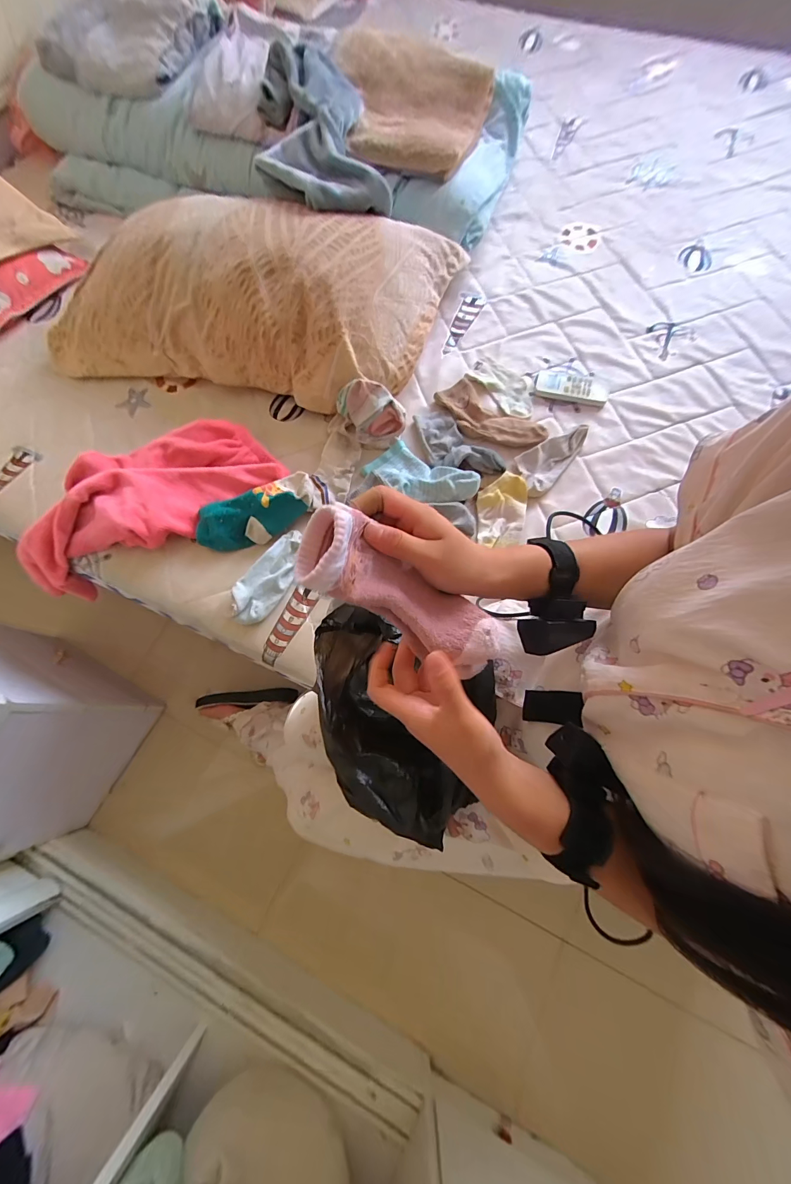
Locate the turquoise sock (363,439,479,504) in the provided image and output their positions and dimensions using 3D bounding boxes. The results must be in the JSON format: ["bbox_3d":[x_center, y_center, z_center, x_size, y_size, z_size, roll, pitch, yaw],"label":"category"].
[{"bbox_3d":[0.043,-0.199,0.648,0.183,0.031,0.082,35,76,11],"label":"turquoise sock"}]

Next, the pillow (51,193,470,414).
[{"bbox_3d":[-0.275,-0.548,0.705,0.751,0.144,0.367,7,73,3],"label":"pillow"}]

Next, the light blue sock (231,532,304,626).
[{"bbox_3d":[-0.197,-0.027,0.607,0.063,0.029,0.161,31,76,10],"label":"light blue sock"}]

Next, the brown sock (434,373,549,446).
[{"bbox_3d":[0.166,-0.319,0.692,0.105,0.021,0.198,-40,76,-11],"label":"brown sock"}]

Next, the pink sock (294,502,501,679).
[{"bbox_3d":[0.003,0.003,0.287,0.160,0.047,0.060,33,74,-17],"label":"pink sock"}]

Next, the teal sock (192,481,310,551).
[{"bbox_3d":[-0.238,-0.123,0.632,0.174,0.051,0.075,-17,73,-4],"label":"teal sock"}]

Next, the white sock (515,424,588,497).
[{"bbox_3d":[0.267,-0.238,0.670,0.072,0.022,0.156,39,77,12],"label":"white sock"}]

